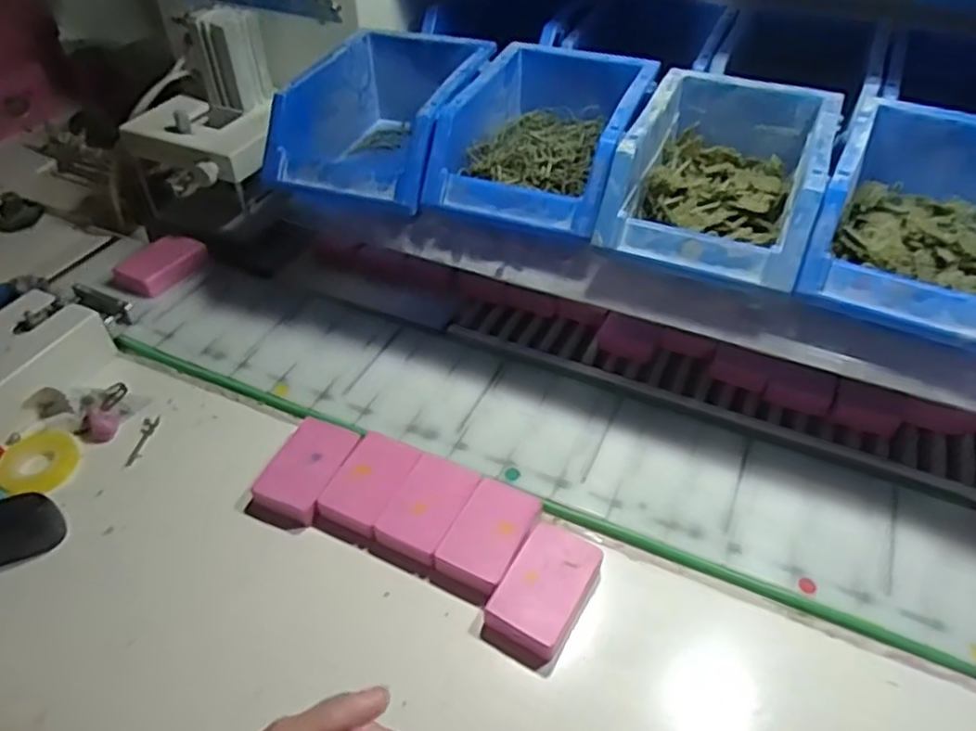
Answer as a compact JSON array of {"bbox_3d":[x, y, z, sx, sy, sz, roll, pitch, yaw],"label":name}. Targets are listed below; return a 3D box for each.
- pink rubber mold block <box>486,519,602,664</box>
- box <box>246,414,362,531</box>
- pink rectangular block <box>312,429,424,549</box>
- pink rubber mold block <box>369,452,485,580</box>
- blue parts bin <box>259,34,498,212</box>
[{"bbox_3d":[0.034,0.129,0.409,0.046,0.021,0.074,22,50,20],"label":"pink rubber mold block"},{"bbox_3d":[-0.123,0.072,0.470,0.048,0.016,0.075,18,48,16],"label":"box"},{"bbox_3d":[-0.079,0.080,0.463,0.045,0.018,0.072,19,49,18],"label":"pink rectangular block"},{"bbox_3d":[-0.040,0.094,0.445,0.043,0.017,0.070,20,49,18],"label":"pink rubber mold block"},{"bbox_3d":[-0.075,-0.187,0.544,0.119,0.081,0.181,15,46,15],"label":"blue parts bin"}]

